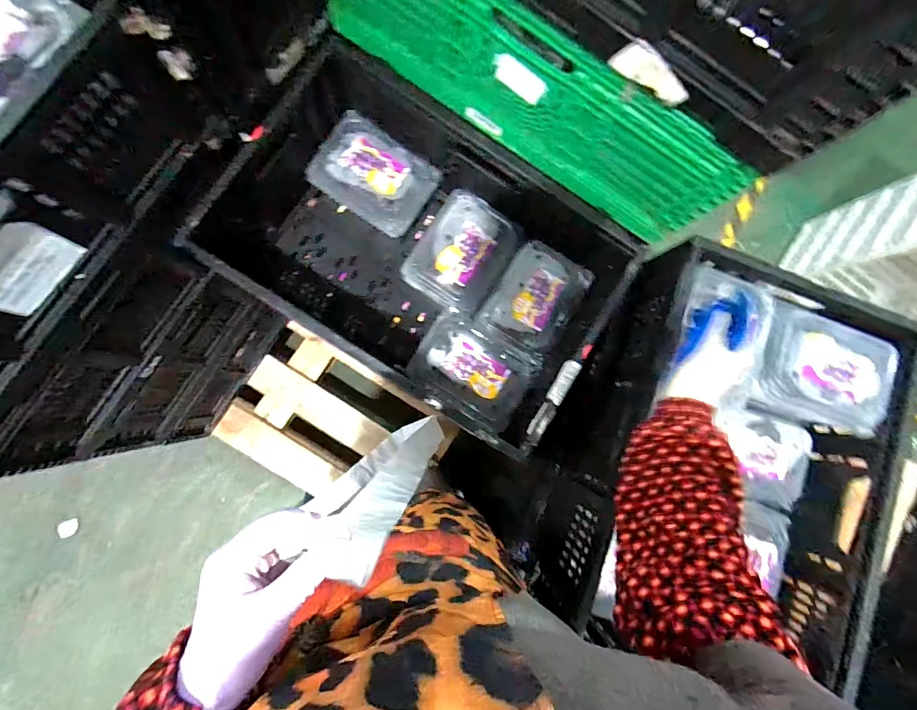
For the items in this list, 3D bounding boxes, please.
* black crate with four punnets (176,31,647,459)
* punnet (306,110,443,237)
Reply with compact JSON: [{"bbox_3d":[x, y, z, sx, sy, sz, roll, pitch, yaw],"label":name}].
[{"bbox_3d":[-0.058,-0.160,0.744,0.593,0.239,0.405,31,82,0],"label":"black crate with four punnets"},{"bbox_3d":[-0.151,-0.330,0.775,0.194,0.058,0.145,31,82,0],"label":"punnet"}]

